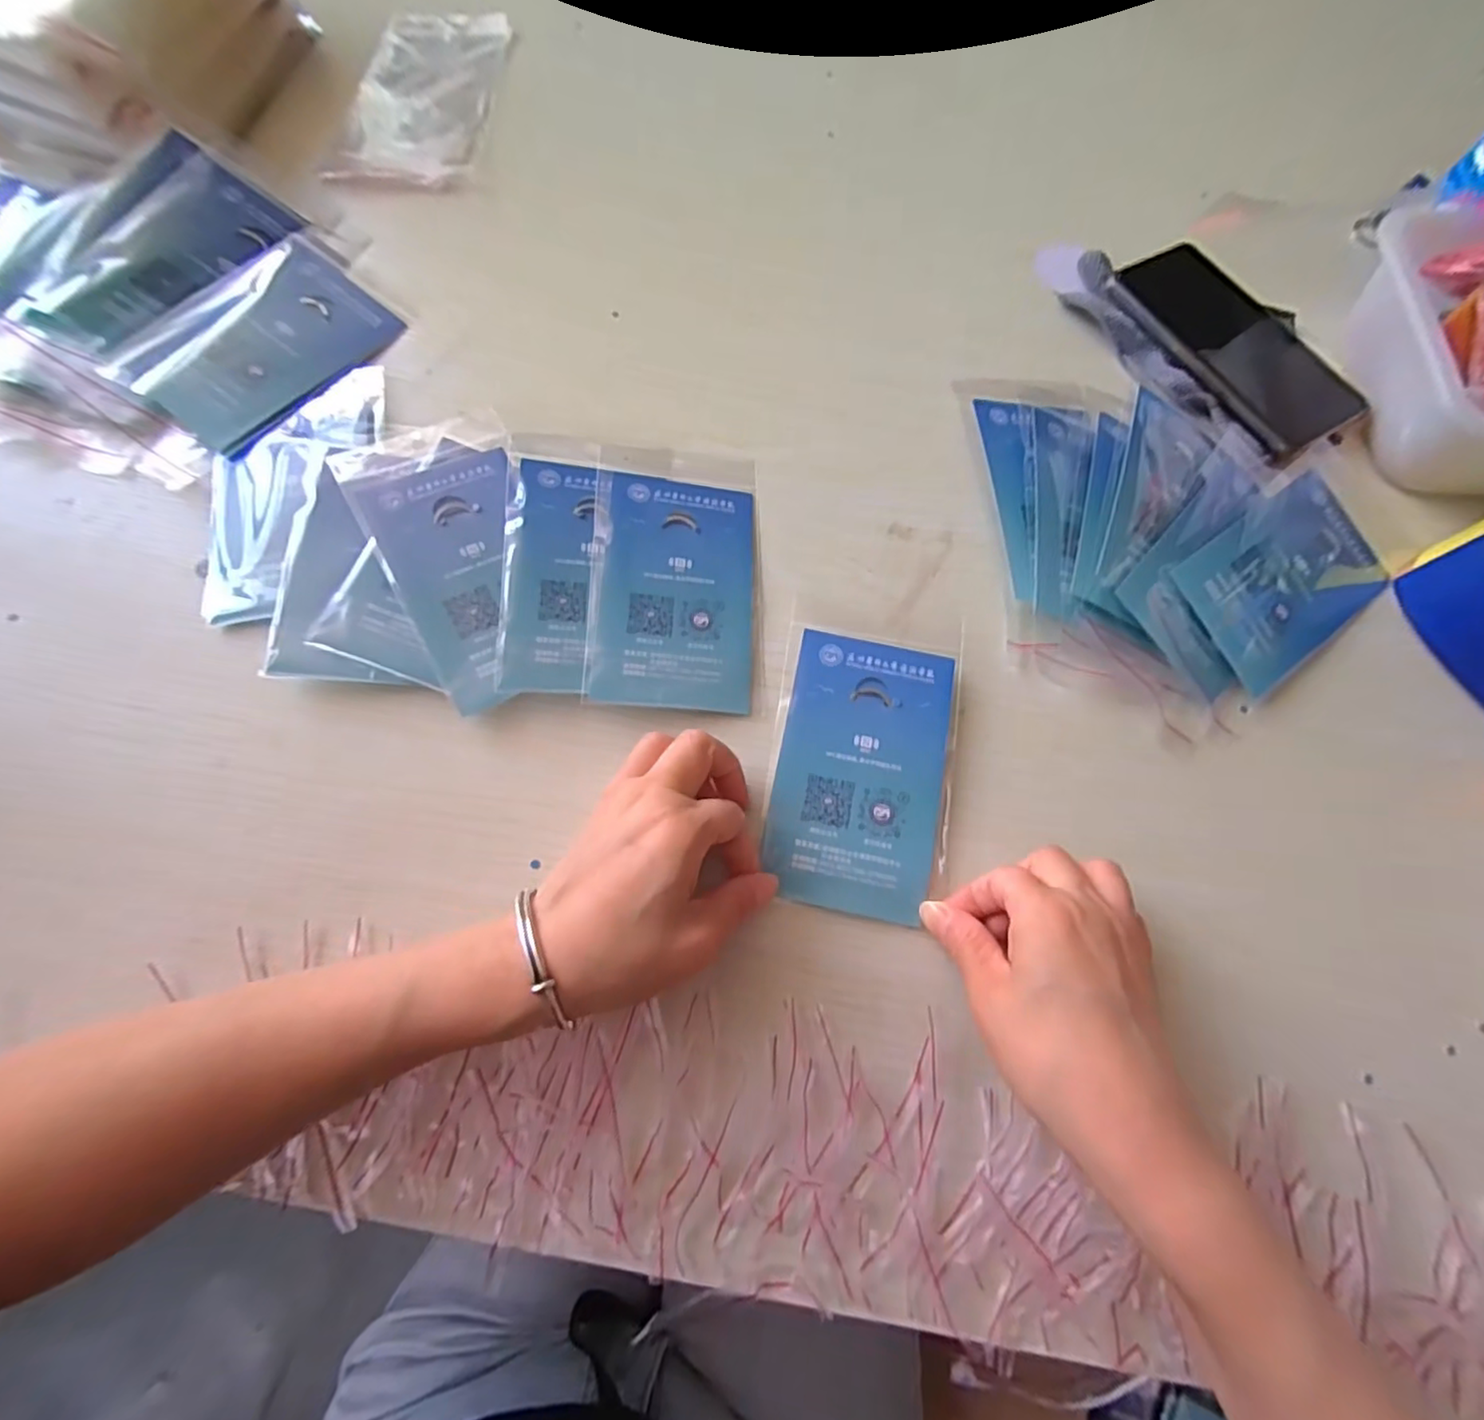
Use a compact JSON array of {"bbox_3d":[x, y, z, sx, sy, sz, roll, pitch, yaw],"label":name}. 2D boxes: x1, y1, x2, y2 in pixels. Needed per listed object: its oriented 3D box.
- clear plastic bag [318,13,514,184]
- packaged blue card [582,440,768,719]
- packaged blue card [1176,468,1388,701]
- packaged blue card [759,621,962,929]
[{"bbox_3d":[-0.240,-0.449,0.463,0.111,0.011,0.193,5,71,0],"label":"clear plastic bag"},{"bbox_3d":[-0.035,-0.076,0.343,0.089,0.007,0.159,3,70,-12],"label":"packaged blue card"},{"bbox_3d":[0.305,-0.076,0.350,0.142,0.008,0.081,-33,88,-16],"label":"packaged blue card"},{"bbox_3d":[0.060,0.027,0.312,0.086,0.005,0.140,9,74,2],"label":"packaged blue card"}]

